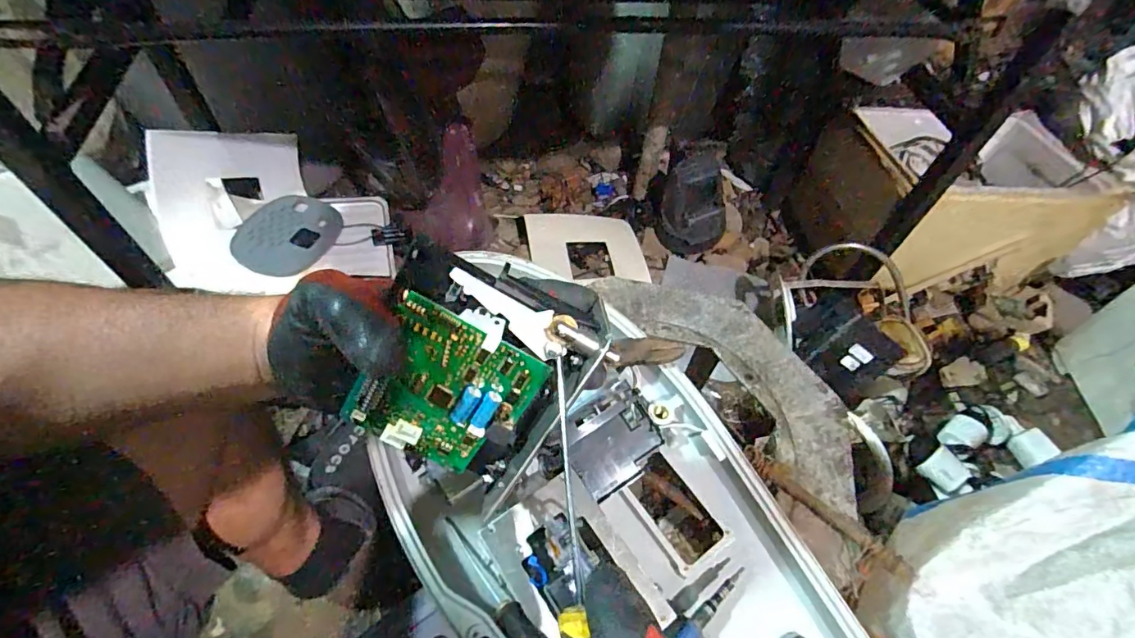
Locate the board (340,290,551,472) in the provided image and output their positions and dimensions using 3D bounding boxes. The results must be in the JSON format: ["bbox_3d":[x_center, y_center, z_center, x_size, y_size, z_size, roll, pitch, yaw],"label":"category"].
[{"bbox_3d":[-0.059,0.038,0.241,0.073,0.079,0.007,28,21,-13],"label":"board"}]

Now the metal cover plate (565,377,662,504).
[{"bbox_3d":[0.041,0.114,0.471,0.081,0.016,0.081,-30,81,-6],"label":"metal cover plate"}]

